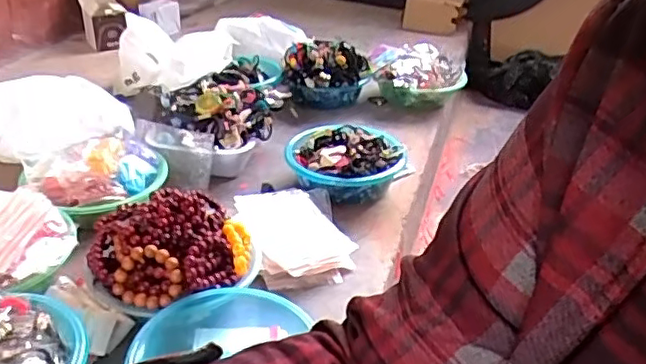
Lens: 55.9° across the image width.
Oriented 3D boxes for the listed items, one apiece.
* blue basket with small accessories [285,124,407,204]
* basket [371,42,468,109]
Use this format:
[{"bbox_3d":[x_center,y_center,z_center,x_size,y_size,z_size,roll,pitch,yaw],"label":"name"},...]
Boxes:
[{"bbox_3d":[0.041,-0.031,1.175,0.213,0.091,0.186,18,34,25],"label":"blue basket with small accessories"},{"bbox_3d":[0.241,-0.266,1.548,0.230,0.126,0.163,7,31,8],"label":"basket"}]

